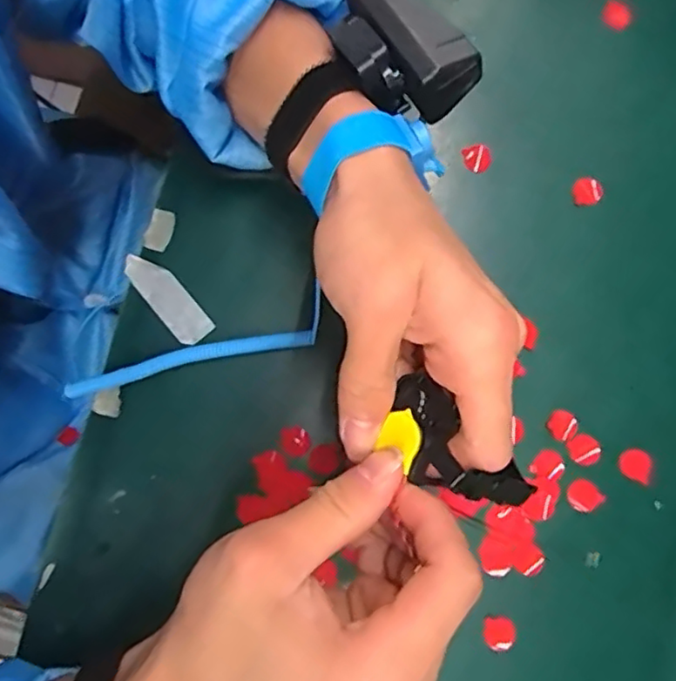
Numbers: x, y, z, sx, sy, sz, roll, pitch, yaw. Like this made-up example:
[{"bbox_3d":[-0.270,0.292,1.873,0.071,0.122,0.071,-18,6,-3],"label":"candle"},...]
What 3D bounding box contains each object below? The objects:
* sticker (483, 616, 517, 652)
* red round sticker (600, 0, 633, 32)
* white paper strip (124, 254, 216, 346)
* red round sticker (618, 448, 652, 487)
[{"bbox_3d":[0.083,0.151,0.321,0.016,0.004,0.017,0,79,0],"label":"sticker"},{"bbox_3d":[0.172,-0.201,0.386,0.019,0.004,0.018,0,79,0],"label":"red round sticker"},{"bbox_3d":[-0.095,-0.024,0.349,0.021,0.005,0.060,-40,82,-7],"label":"white paper strip"},{"bbox_3d":[0.159,0.067,0.336,0.017,0.004,0.017,-1,79,7],"label":"red round sticker"}]

